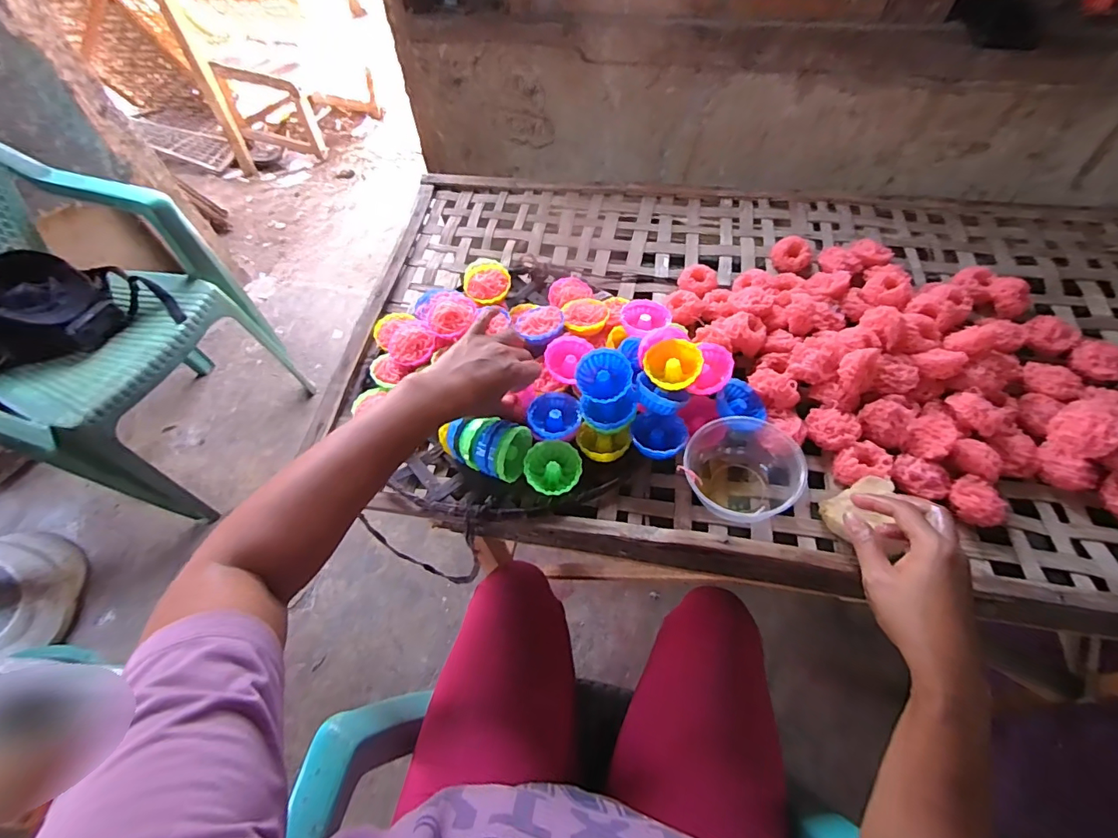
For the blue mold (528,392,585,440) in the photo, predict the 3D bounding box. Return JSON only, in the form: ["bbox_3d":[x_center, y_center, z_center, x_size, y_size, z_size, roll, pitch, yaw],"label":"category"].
[{"bbox_3d":[-0.005,-0.002,0.567,0.059,0.024,0.062,-2,58,3],"label":"blue mold"}]

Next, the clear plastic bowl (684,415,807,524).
[{"bbox_3d":[0.190,0.051,0.517,0.118,0.054,0.113,-2,58,3],"label":"clear plastic bowl"}]

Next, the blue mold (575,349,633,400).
[{"bbox_3d":[0.052,-0.048,0.551,0.059,0.023,0.056,-2,82,14],"label":"blue mold"}]

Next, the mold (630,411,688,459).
[{"bbox_3d":[0.107,0.019,0.536,0.058,0.025,0.058,11,59,11],"label":"mold"}]

